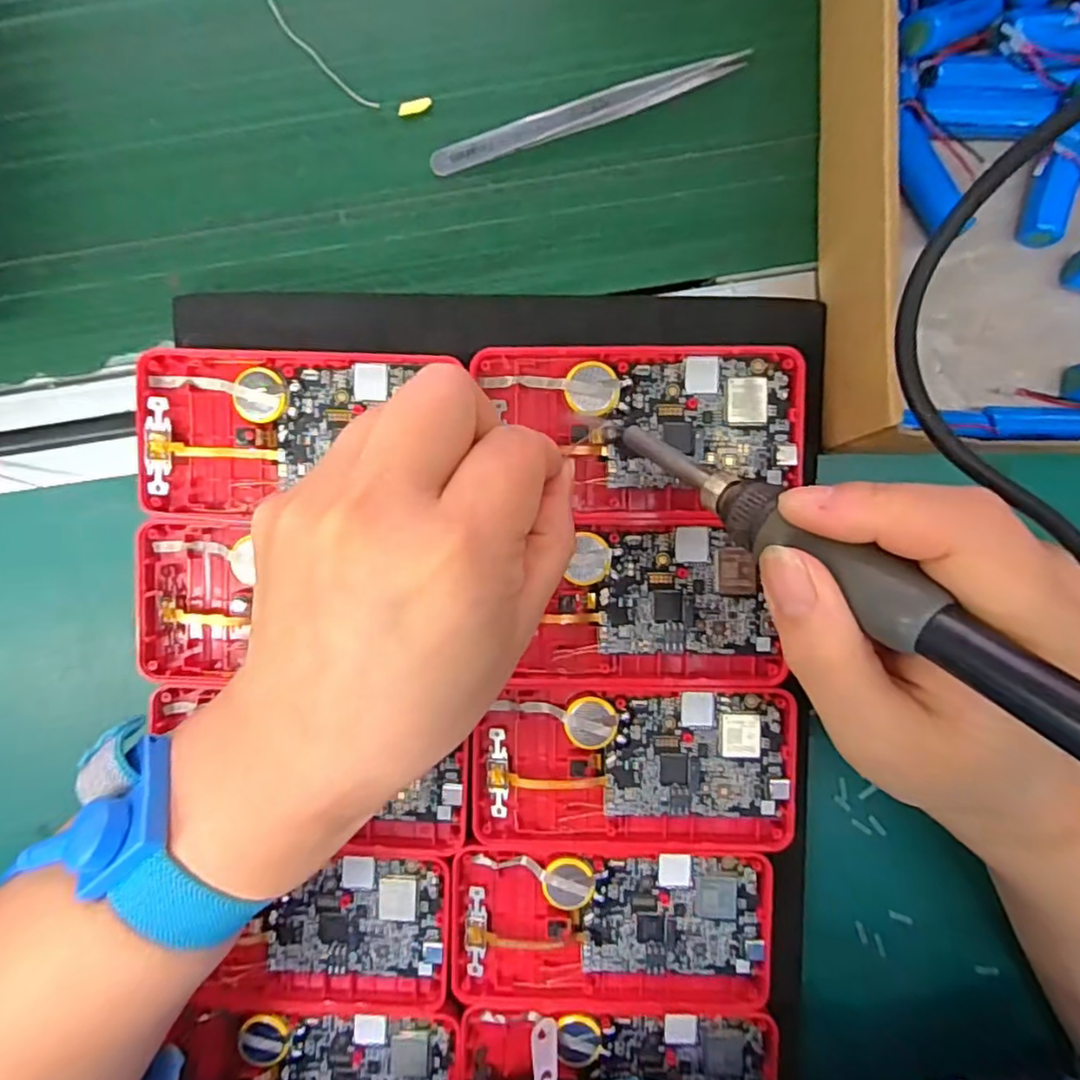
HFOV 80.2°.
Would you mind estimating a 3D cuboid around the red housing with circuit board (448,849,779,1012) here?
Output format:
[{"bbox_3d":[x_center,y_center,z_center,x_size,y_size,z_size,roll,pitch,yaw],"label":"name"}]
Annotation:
[{"bbox_3d":[0.027,0.150,0.254,0.119,0.019,0.062,2,92,1],"label":"red housing with circuit board"}]

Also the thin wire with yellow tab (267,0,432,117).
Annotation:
[{"bbox_3d":[-0.080,-0.190,0.255,0.080,0.004,0.017,33,93,-2],"label":"thin wire with yellow tab"}]

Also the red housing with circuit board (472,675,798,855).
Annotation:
[{"bbox_3d":[0.036,0.086,0.251,0.119,0.019,0.064,1,92,1],"label":"red housing with circuit board"}]

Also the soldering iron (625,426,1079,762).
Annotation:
[{"bbox_3d":[0.085,0.019,0.146,0.015,0.198,0.018,-48,137,2],"label":"soldering iron"}]

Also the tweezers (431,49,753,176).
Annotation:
[{"bbox_3d":[0.017,-0.170,0.251,0.124,0.011,0.013,-17,91,1],"label":"tweezers"}]

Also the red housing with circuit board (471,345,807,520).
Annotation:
[{"bbox_3d":[0.037,-0.040,0.237,0.116,0.008,0.061,1,93,0],"label":"red housing with circuit board"}]

